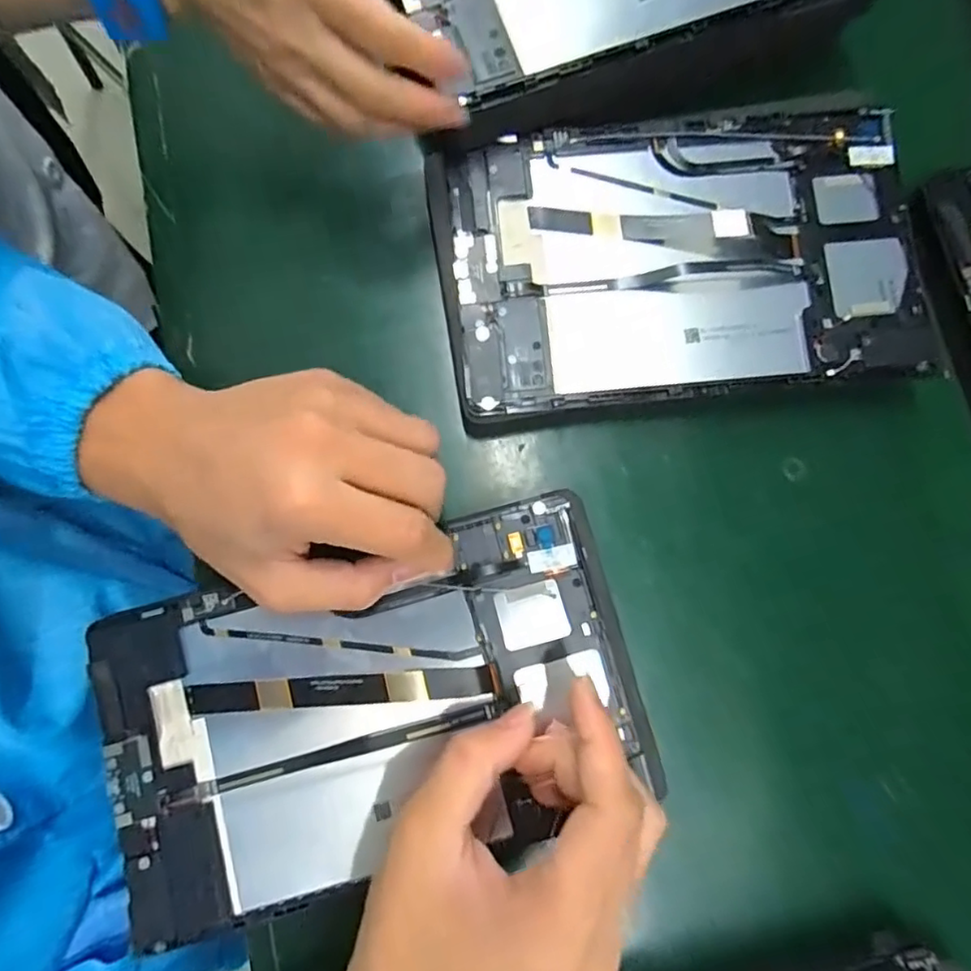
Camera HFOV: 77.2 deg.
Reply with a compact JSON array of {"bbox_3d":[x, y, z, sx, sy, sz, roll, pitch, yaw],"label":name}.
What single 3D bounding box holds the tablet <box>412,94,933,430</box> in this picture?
[{"bbox_3d":[0.100,-0.121,0.318,0.244,0.008,0.152,-8,82,-1],"label":"tablet"}]

